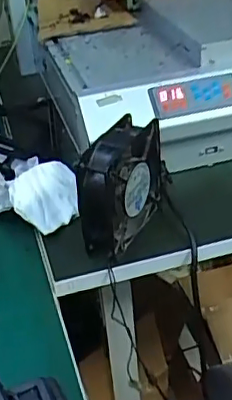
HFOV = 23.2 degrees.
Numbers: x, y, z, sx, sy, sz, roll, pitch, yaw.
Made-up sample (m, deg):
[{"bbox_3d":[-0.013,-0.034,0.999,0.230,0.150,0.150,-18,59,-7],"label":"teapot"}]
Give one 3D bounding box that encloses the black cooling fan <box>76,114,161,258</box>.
[{"bbox_3d":[0.008,-0.016,0.621,0.041,0.116,0.124,16,39,28],"label":"black cooling fan"}]

